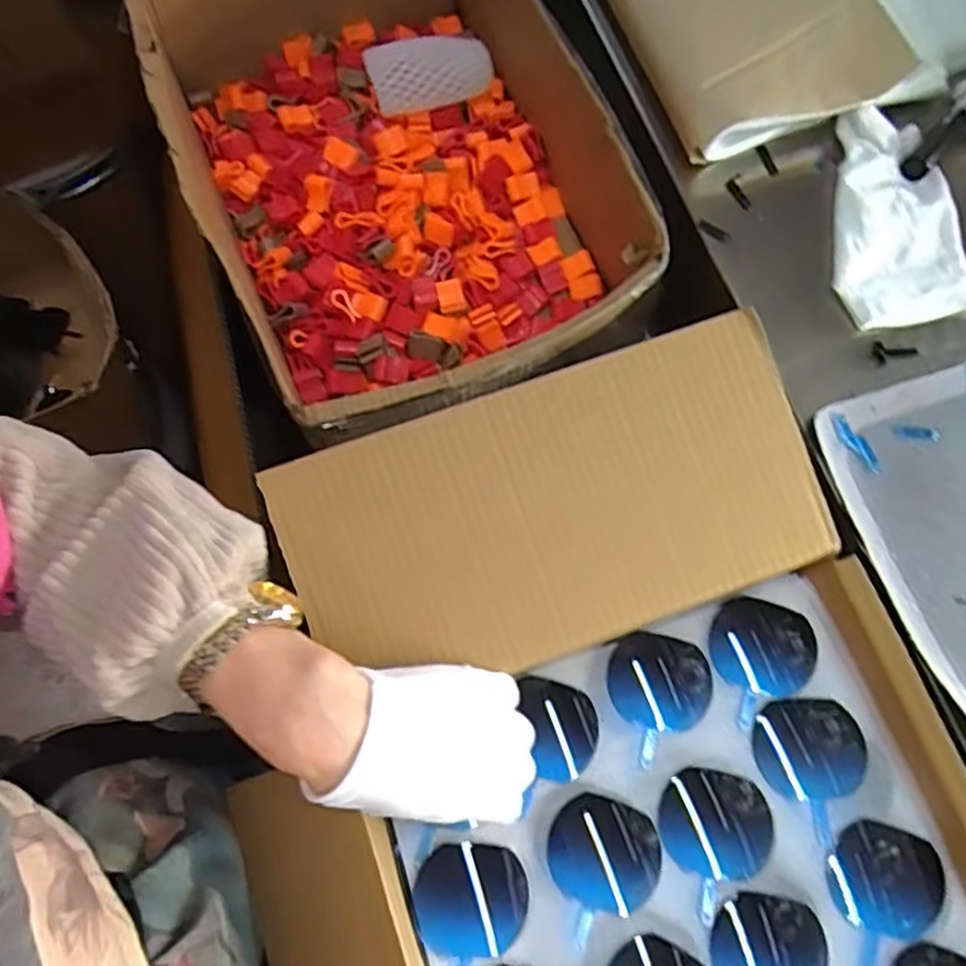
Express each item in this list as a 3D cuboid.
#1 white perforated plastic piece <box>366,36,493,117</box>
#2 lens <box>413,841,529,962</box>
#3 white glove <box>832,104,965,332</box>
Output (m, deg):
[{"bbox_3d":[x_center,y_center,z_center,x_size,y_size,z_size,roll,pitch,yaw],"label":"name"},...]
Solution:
[{"bbox_3d":[-0.043,-0.354,0.602,0.102,0.032,0.060,-23,75,-8],"label":"white perforated plastic piece"},{"bbox_3d":[-0.007,0.232,0.387,0.061,0.008,0.056,0,73,-1],"label":"lens"},{"bbox_3d":[0.269,-0.175,0.459,0.087,0.020,0.153,-4,73,-1],"label":"white glove"}]

